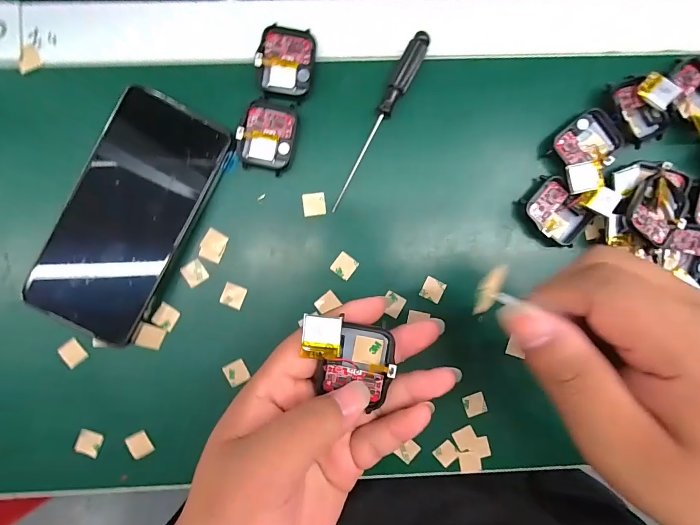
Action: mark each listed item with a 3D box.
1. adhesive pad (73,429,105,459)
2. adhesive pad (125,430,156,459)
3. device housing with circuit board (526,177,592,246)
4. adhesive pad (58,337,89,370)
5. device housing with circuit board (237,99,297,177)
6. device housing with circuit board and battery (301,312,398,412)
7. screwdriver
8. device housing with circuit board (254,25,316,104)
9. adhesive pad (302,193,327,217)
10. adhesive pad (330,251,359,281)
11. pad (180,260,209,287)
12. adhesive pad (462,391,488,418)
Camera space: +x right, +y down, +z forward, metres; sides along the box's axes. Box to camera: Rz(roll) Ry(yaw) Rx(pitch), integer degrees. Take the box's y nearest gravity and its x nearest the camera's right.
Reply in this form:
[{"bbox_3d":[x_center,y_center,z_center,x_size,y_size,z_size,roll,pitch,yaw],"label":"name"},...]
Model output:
[{"bbox_3d":[-0.184,0.128,0.248,0.016,0.004,0.016,19,92,-2],"label":"adhesive pad"},{"bbox_3d":[-0.149,0.129,0.249,0.015,0.004,0.017,-29,93,1],"label":"adhesive pad"},{"bbox_3d":[0.145,-0.034,0.248,0.034,0.013,0.045,-43,93,1],"label":"device housing with circuit board"},{"bbox_3d":[-0.193,0.064,0.246,0.016,0.004,0.017,-43,92,1],"label":"adhesive pad"},{"bbox_3d":[-0.055,-0.086,0.240,0.035,0.009,0.046,13,92,-1],"label":"device housing with circuit board"},{"bbox_3d":[-0.002,0.049,0.183,0.047,0.014,0.040,12,92,-1],"label":"device housing with circuit board and battery"},{"bbox_3d":[0.020,-0.096,0.241,0.013,0.013,0.131,27,92,-2],"label":"screwdriver"},{"bbox_3d":[-0.043,-0.135,0.238,0.036,0.008,0.045,10,92,-1],"label":"device housing with circuit board"},{"bbox_3d":[-0.025,-0.041,0.247,0.015,0.004,0.016,-5,93,-1],"label":"adhesive pad"},{"bbox_3d":[-0.004,0.003,0.249,0.016,0.004,0.016,37,92,-2],"label":"adhesive pad"},{"bbox_3d":[-0.109,0.008,0.246,0.016,0.004,0.015,-34,93,1],"label":"pad"},{"bbox_3d":[0.091,0.104,0.257,0.016,0.004,0.014,-18,86,0],"label":"adhesive pad"}]

